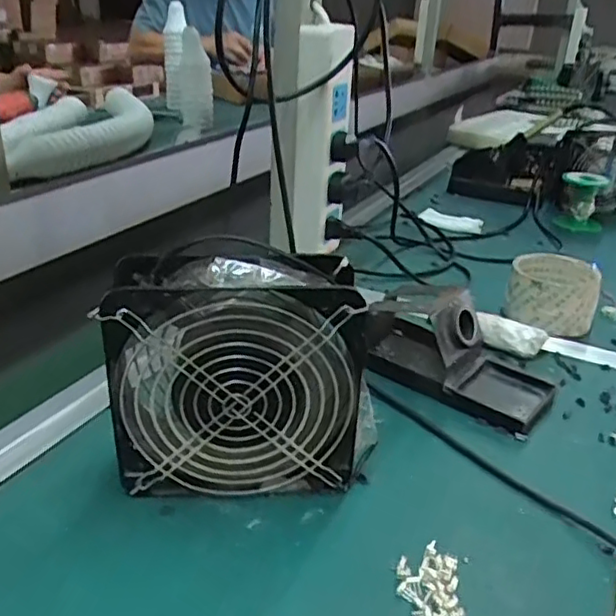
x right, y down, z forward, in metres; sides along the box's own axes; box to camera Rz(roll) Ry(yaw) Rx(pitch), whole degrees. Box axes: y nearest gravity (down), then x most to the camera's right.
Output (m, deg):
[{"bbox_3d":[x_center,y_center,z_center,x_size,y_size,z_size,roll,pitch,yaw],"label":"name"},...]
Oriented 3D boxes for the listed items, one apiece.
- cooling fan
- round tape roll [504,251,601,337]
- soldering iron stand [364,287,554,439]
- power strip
[{"bbox_3d":[-0.039,0.040,0.401,0.160,0.147,0.061,2,29,-5],"label":"cooling fan"},{"bbox_3d":[0.245,-0.015,0.642,0.083,0.059,0.083,11,28,15],"label":"round tape roll"},{"bbox_3d":[0.123,0.028,0.529,0.163,0.066,0.080,25,35,32],"label":"soldering iron stand"},{"bbox_3d":[0.008,-0.161,0.618,0.061,0.207,0.045,3,27,-1],"label":"power strip"}]

